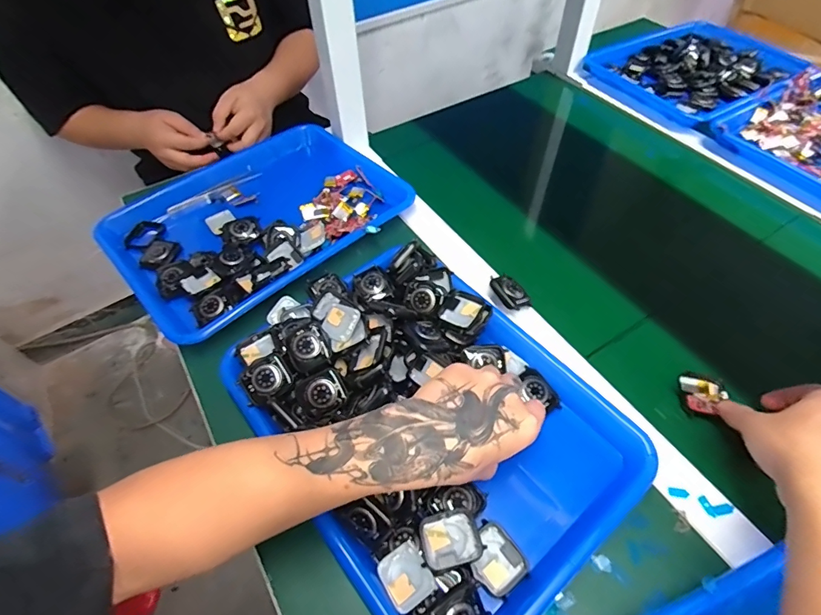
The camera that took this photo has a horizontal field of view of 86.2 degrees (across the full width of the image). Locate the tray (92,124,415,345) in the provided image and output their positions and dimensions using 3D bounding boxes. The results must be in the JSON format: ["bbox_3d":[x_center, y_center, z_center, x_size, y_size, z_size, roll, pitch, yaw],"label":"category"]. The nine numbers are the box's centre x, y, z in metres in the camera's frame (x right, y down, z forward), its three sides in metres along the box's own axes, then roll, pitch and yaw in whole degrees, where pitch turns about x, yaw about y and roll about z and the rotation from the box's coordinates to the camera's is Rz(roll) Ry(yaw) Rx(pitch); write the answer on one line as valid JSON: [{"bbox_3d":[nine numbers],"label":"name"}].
[{"bbox_3d":[-0.193,-0.111,0.571,0.337,0.051,0.255,-37,62,-20],"label":"tray"}]

